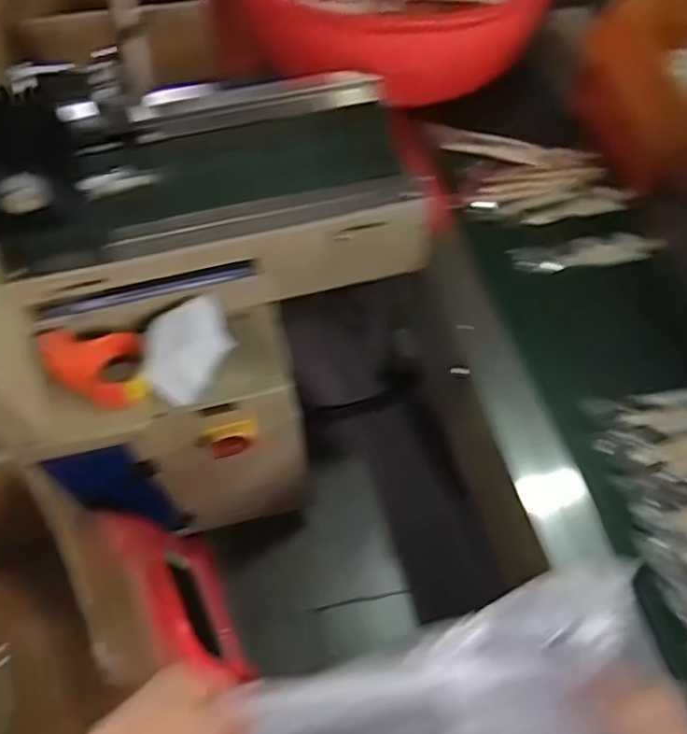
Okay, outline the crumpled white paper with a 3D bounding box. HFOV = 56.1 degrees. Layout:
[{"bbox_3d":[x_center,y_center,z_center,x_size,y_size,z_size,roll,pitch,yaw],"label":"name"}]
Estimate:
[{"bbox_3d":[-0.213,-0.022,0.899,0.129,0.118,0.014,-34,19,-20],"label":"crumpled white paper"}]

